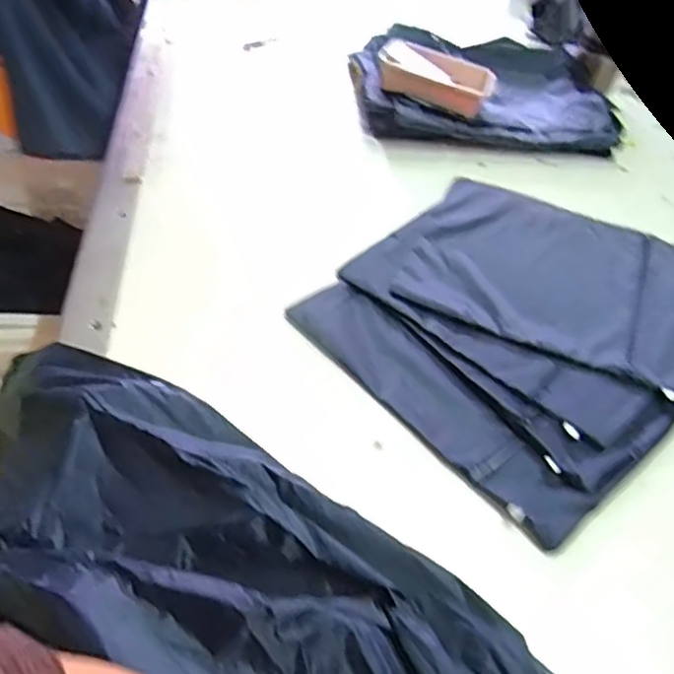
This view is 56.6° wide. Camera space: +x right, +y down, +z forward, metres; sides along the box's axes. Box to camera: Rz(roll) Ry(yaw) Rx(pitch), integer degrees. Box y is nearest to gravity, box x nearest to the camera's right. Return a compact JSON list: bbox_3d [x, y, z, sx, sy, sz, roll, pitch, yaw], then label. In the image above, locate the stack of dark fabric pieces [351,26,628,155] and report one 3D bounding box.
[{"bbox_3d":[0.226,-0.408,1.018,0.395,0.055,0.353,-5,47,-11],"label":"stack of dark fabric pieces"}]

